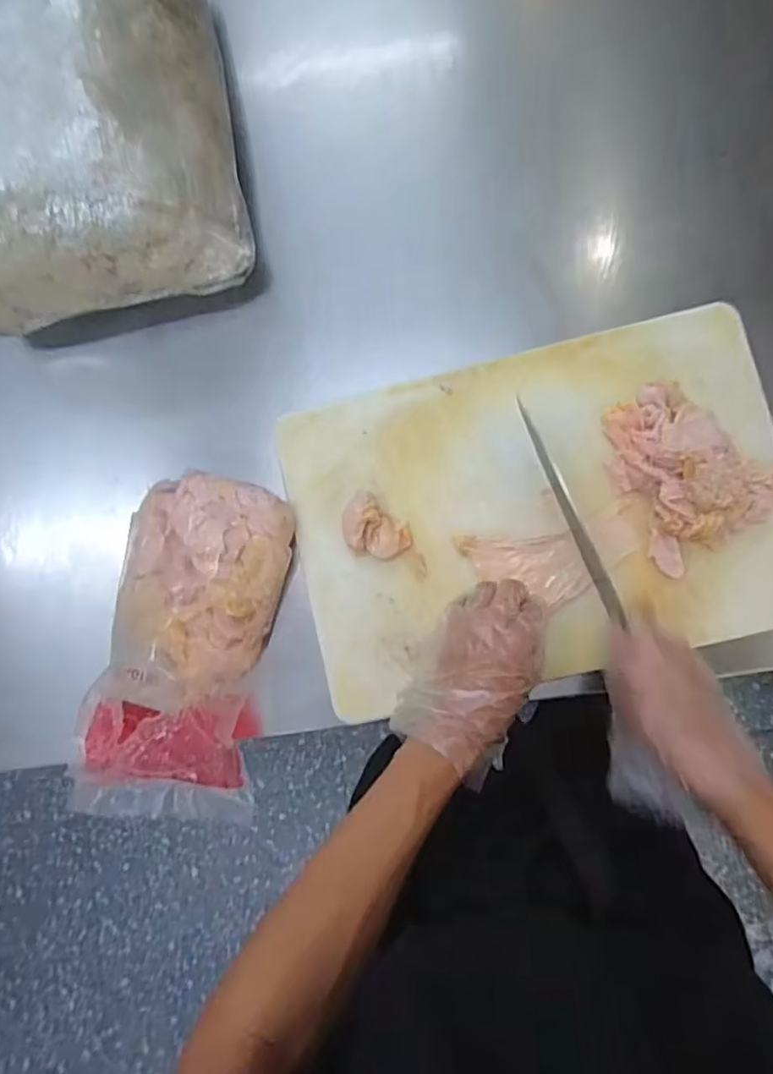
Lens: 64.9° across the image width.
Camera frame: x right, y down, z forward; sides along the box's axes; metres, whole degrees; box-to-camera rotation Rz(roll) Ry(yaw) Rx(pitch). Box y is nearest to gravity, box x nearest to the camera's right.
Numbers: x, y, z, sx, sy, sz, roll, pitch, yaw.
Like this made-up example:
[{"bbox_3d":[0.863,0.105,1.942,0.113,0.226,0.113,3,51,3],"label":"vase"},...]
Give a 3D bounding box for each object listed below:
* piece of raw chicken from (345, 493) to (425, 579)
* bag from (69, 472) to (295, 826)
[{"bbox_3d":[-0.001,0.003,0.547,0.091,0.018,0.048,38,89,6],"label":"piece of raw chicken"},{"bbox_3d":[-0.180,0.099,0.544,0.156,0.060,0.309,10,86,5],"label":"bag"}]

